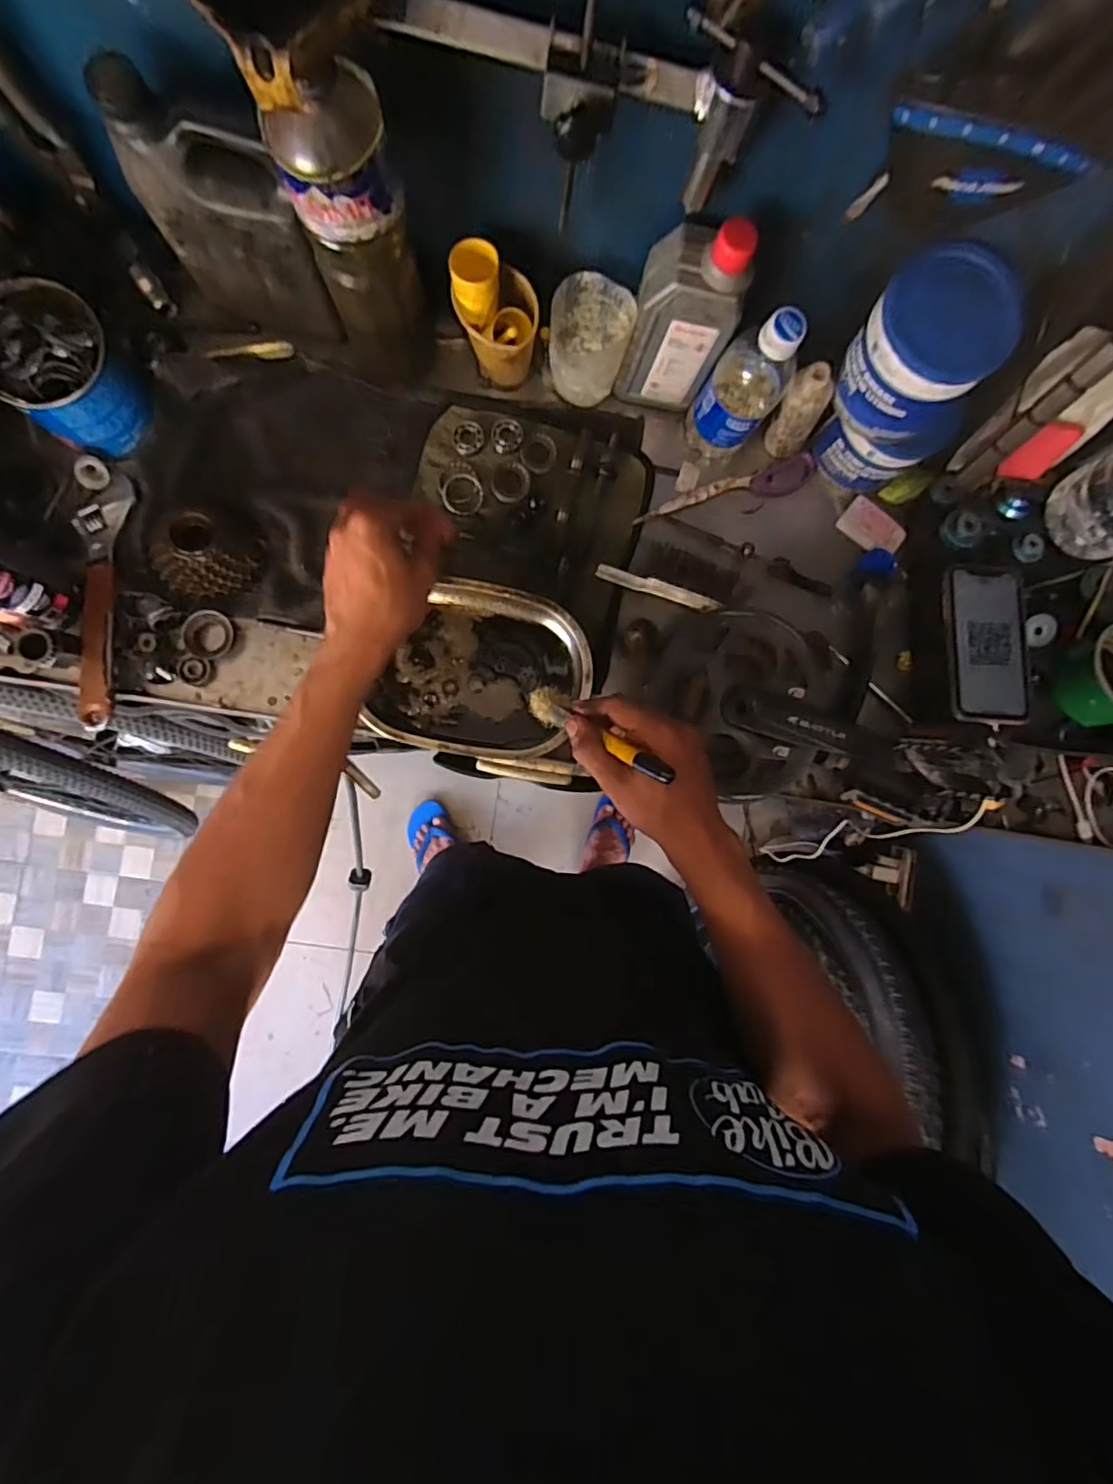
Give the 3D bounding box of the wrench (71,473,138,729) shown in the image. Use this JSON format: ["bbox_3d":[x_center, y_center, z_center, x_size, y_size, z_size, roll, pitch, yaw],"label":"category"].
[{"bbox_3d":[-0.410,-0.130,0.541,0.042,0.024,0.232,1,87,-5],"label":"wrench"}]

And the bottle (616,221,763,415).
[{"bbox_3d":[0.107,-0.361,0.523,0.082,0.170,0.051,15,86,-5],"label":"bottle"}]

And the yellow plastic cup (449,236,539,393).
[{"bbox_3d":[-0.055,-0.370,0.539,0.069,0.105,0.060,-4,88,-6],"label":"yellow plastic cup"}]

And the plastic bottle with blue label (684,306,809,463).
[{"bbox_3d":[0.170,-0.317,0.542,0.060,0.165,0.061,0,87,-6],"label":"plastic bottle with blue label"}]

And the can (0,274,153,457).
[{"bbox_3d":[-0.414,-0.311,0.519,0.095,0.101,0.092,0,87,-6],"label":"can"}]

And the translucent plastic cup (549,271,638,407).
[{"bbox_3d":[0.027,-0.361,0.554,0.072,0.082,0.064,22,85,-4],"label":"translucent plastic cup"}]

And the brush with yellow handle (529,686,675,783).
[{"bbox_3d":[0.030,-0.012,0.478,0.032,0.169,0.020,-53,128,-6],"label":"brush with yellow handle"}]

